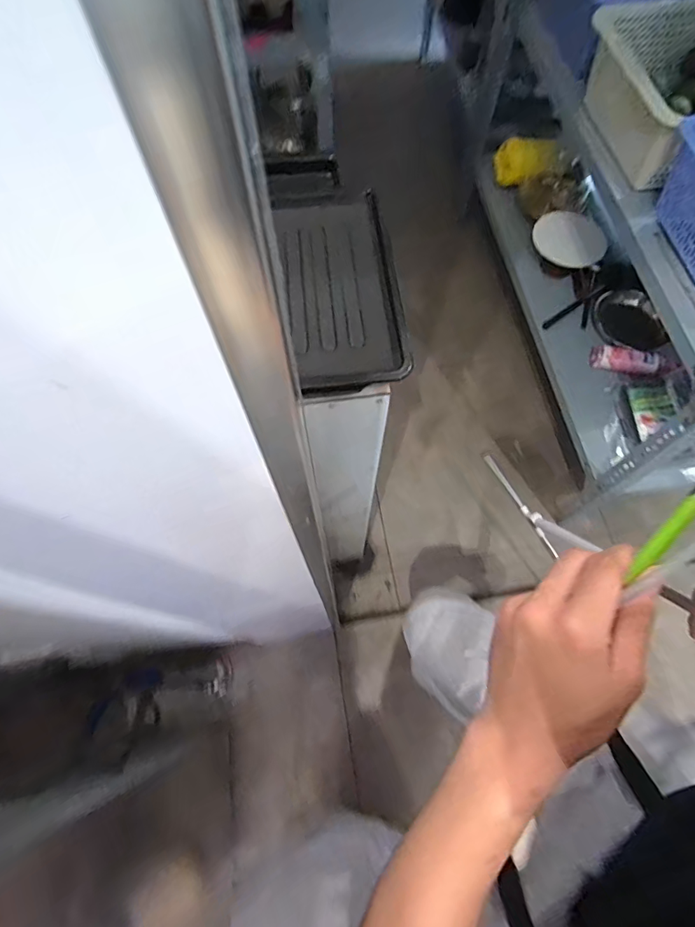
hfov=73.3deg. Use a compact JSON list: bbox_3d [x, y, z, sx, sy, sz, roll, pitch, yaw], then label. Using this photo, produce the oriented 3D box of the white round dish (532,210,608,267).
[{"bbox_3d":[0.603,-0.612,1.276,0.196,0.128,0.039,18,26,10],"label":"white round dish"}]

